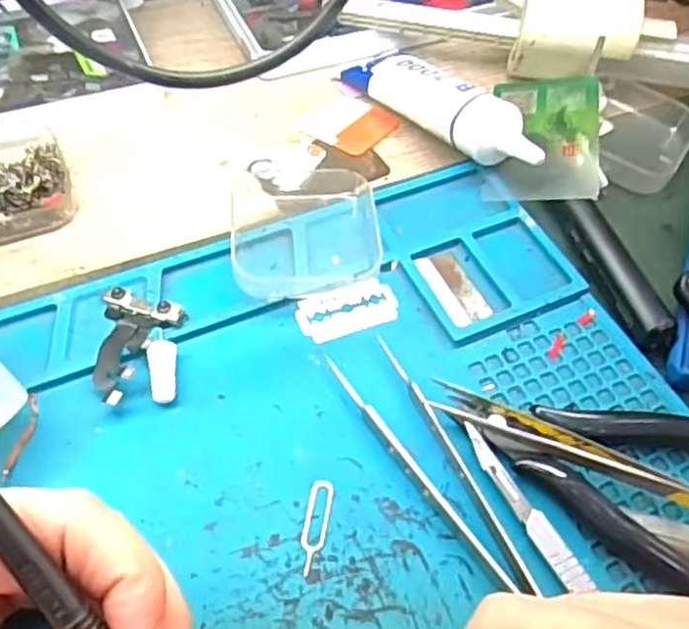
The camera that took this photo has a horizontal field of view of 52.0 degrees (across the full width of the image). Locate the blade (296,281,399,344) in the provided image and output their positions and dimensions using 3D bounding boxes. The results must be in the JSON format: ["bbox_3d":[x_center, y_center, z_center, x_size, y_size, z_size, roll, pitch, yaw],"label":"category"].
[{"bbox_3d":[0.002,-0.001,0.298,0.042,0.004,0.021,-15,63,-14],"label":"blade"}]

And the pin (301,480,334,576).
[{"bbox_3d":[-0.010,0.072,0.243,0.008,0.004,0.032,11,54,3],"label":"pin"}]

